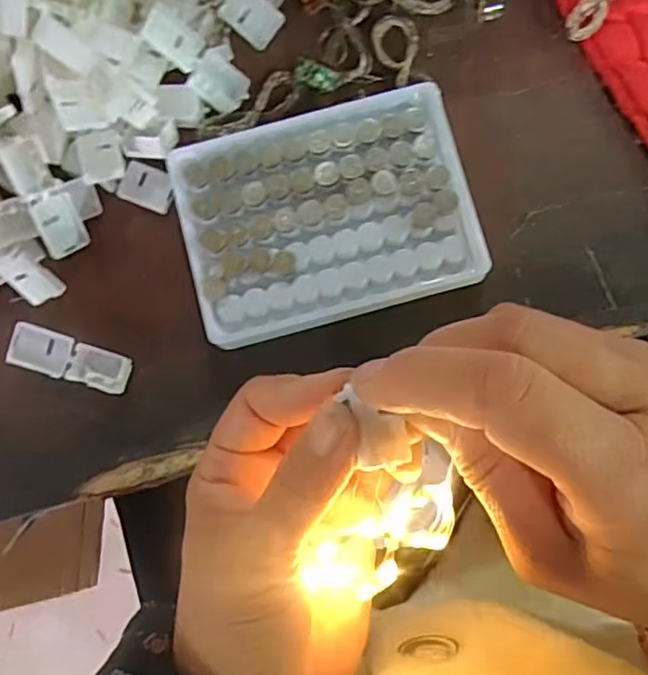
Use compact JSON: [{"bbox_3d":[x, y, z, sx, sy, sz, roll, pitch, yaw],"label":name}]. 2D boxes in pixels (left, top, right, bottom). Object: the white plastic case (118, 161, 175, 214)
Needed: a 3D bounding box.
[{"bbox_3d":[-0.087,-0.075,0.314,0.028,0.005,0.020,23,85,5],"label":"white plastic case"}]

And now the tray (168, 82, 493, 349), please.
[{"bbox_3d":[0.001,-0.058,0.298,0.130,0.025,0.097,-15,83,1],"label":"tray"}]

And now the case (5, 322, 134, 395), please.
[{"bbox_3d":[-0.121,0.011,0.303,0.055,0.016,0.020,16,85,4],"label":"case"}]

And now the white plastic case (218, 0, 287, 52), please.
[{"bbox_3d":[-0.035,-0.158,0.310,0.028,0.006,0.021,39,97,-11],"label":"white plastic case"}]

